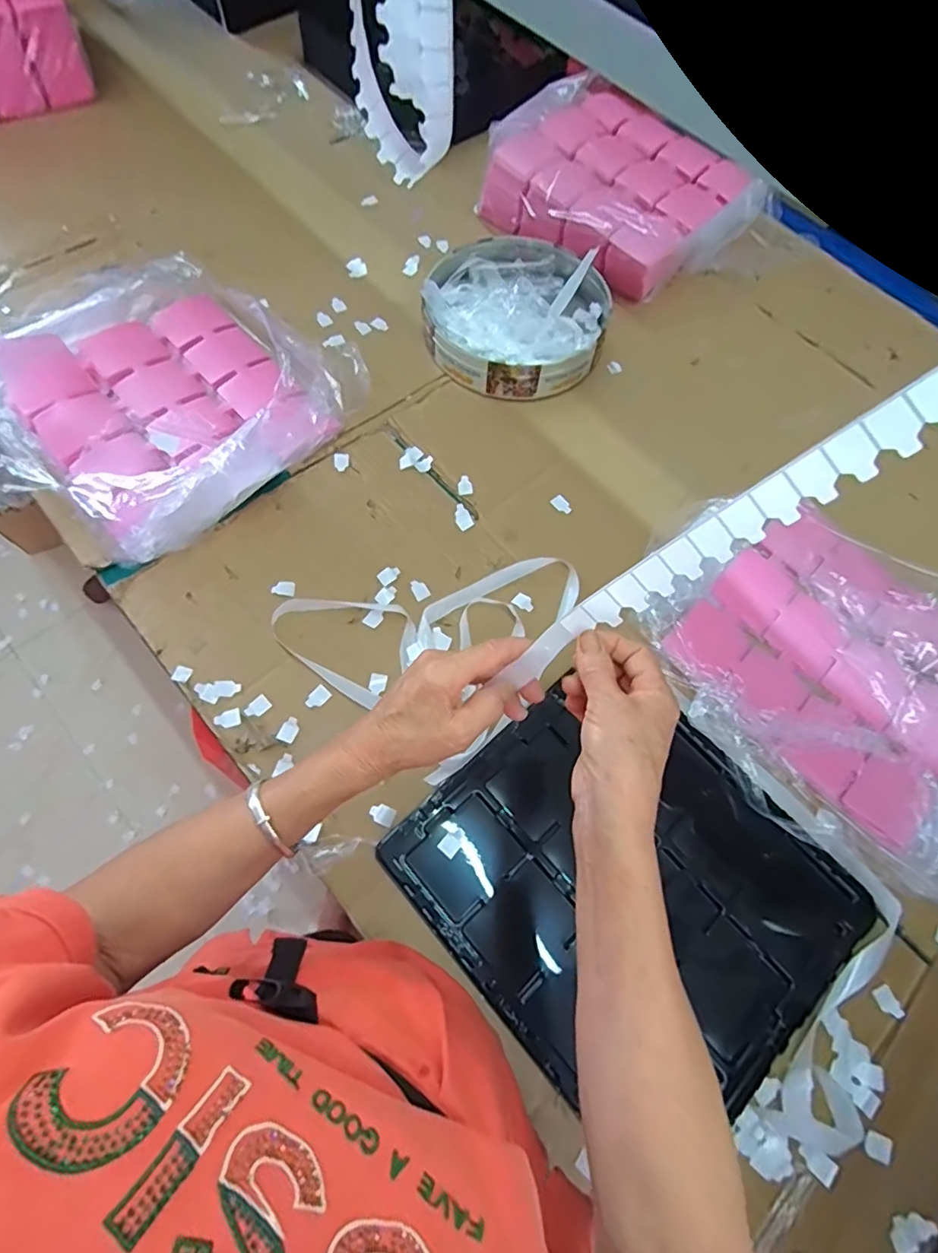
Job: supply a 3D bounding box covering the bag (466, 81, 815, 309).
[{"bbox_3d":[0.264,-0.688,0.900,0.334,0.098,0.426,-40,74,-17],"label":"bag"}]

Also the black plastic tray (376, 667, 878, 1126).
[{"bbox_3d":[0.153,0.244,0.540,0.321,0.027,0.368,-40,74,-17],"label":"black plastic tray"}]

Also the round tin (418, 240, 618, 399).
[{"bbox_3d":[0.066,-0.451,0.814,0.269,0.053,0.280,1,67,-2],"label":"round tin"}]

